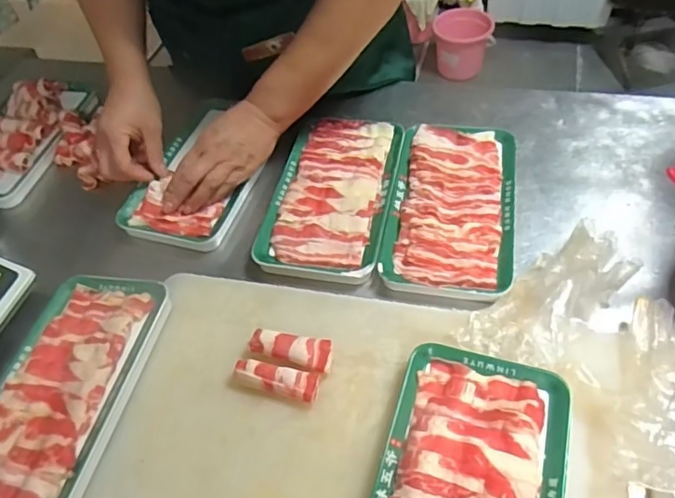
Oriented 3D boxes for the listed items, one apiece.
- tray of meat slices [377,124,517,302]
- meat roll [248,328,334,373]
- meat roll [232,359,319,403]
[{"bbox_3d":[0.129,-0.054,0.601,0.134,0.028,0.252,7,51,11],"label":"tray of meat slices"},{"bbox_3d":[-0.042,0.094,0.490,0.076,0.021,0.029,9,51,12],"label":"meat roll"},{"bbox_3d":[-0.055,0.117,0.472,0.076,0.020,0.023,8,51,12],"label":"meat roll"}]

